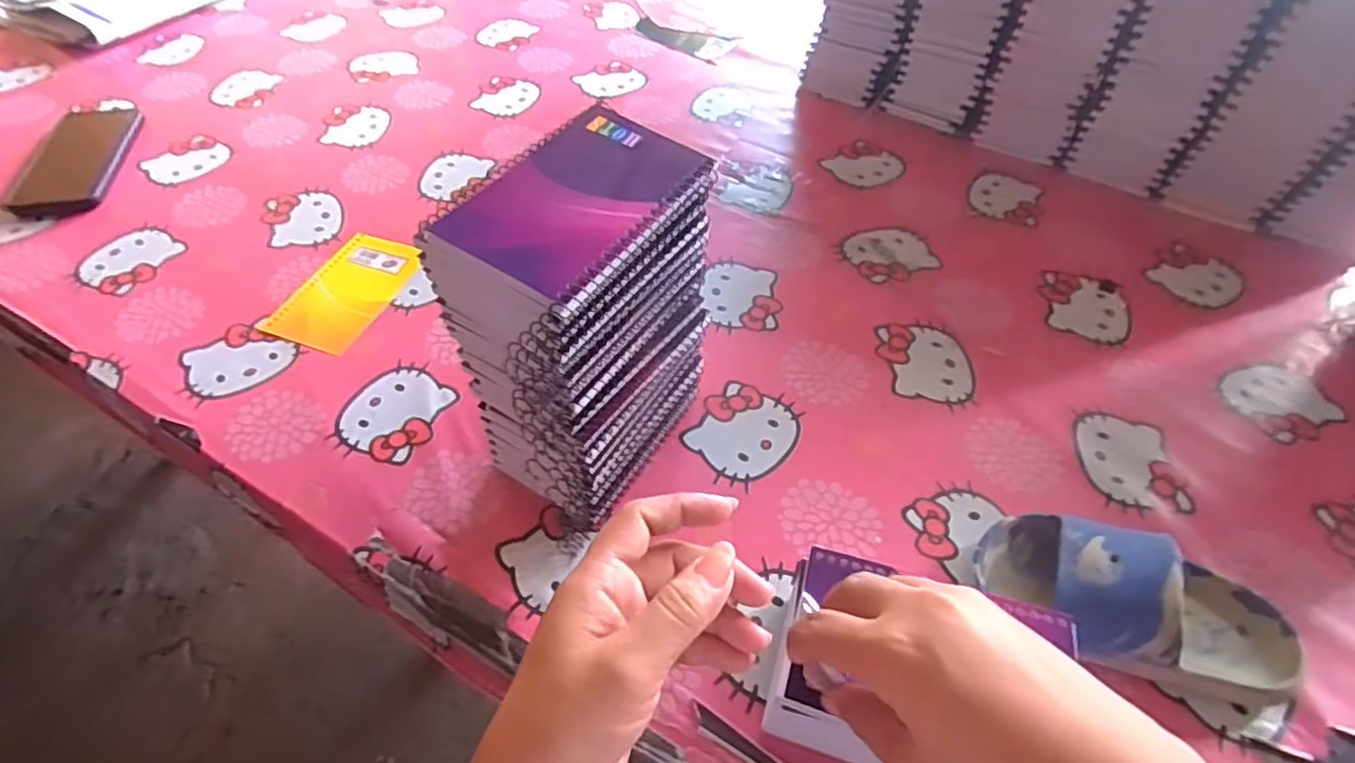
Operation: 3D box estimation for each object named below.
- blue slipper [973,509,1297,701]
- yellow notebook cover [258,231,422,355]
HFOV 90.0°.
[{"bbox_3d":[0.266,0.127,0.388,0.169,0.059,0.074,16,54,10],"label":"blue slipper"},{"bbox_3d":[-0.273,-0.077,0.564,0.082,0.004,0.125,17,54,11],"label":"yellow notebook cover"}]

